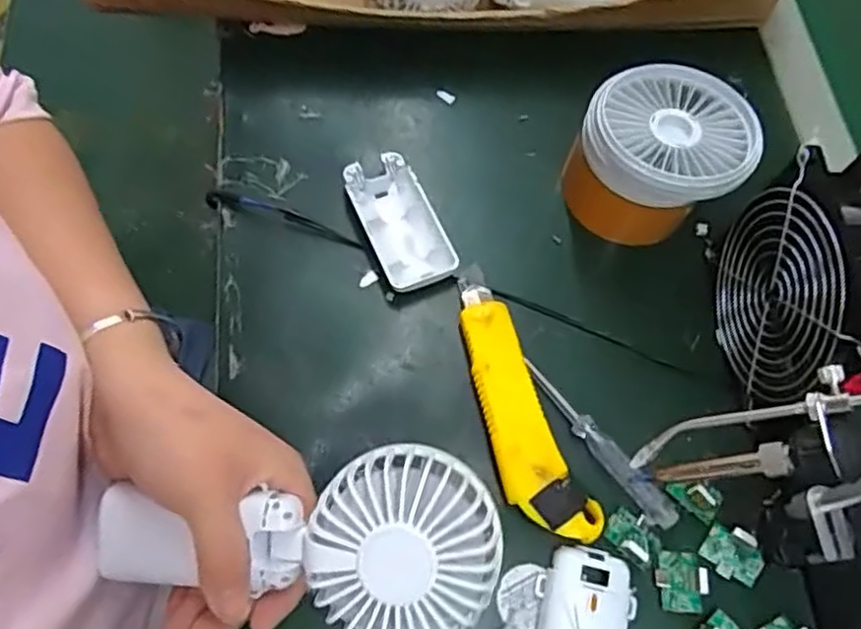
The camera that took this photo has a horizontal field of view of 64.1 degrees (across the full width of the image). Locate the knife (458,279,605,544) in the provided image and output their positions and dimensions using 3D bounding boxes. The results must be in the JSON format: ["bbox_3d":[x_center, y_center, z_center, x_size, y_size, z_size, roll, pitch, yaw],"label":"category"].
[{"bbox_3d":[0.044,0.051,0.389,0.041,0.018,0.158,-19,70,-12],"label":"knife"}]

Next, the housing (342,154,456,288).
[{"bbox_3d":[-0.020,-0.058,0.435,0.047,0.019,0.090,-20,70,-12],"label":"housing"}]

